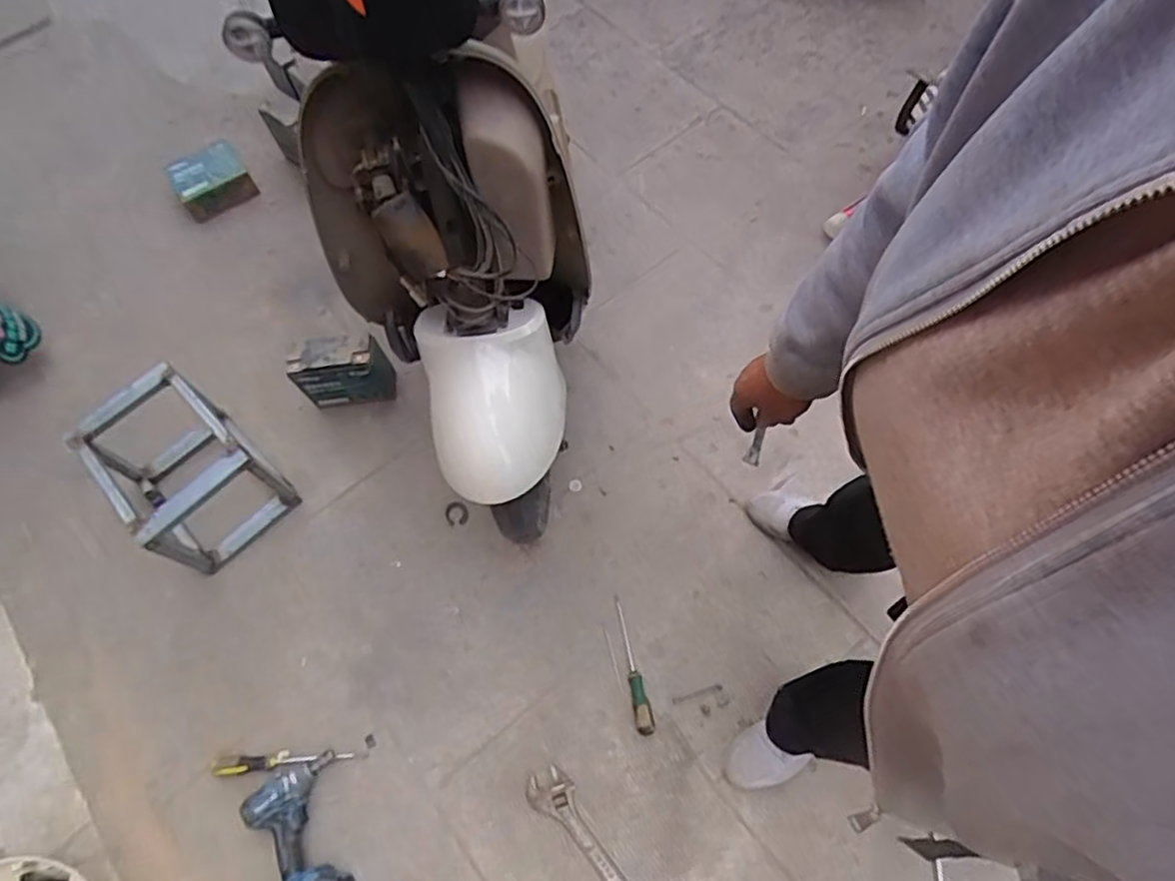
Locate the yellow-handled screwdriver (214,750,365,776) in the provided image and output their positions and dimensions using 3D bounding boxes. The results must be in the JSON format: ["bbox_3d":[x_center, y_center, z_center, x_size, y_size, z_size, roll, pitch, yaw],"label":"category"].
[{"bbox_3d":[-0.542,0.578,1.215,0.282,0.026,0.035,-5,61,1],"label":"yellow-handled screwdriver"}]

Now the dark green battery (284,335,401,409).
[{"bbox_3d":[-0.556,-0.147,1.541,0.219,0.204,0.062,-11,62,-1],"label":"dark green battery"}]

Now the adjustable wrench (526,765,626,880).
[{"bbox_3d":[0.003,0.675,1.125,0.071,0.015,0.282,-38,66,-16],"label":"adjustable wrench"}]

